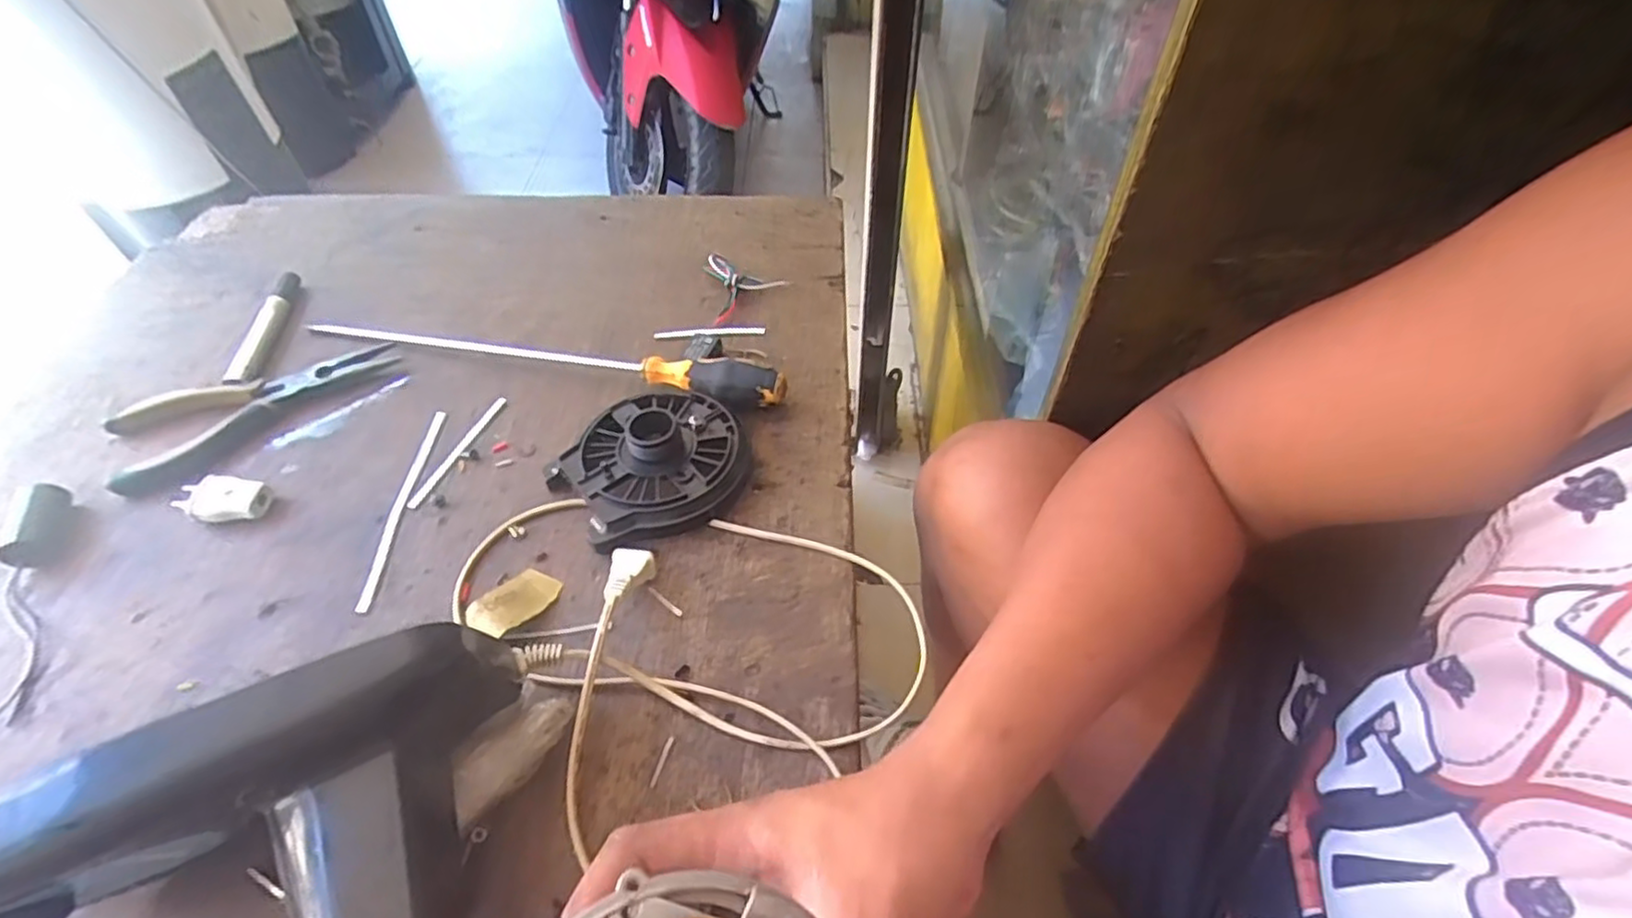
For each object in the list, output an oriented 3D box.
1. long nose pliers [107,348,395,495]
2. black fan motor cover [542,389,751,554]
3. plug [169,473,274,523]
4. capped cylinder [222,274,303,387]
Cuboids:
[{"bbox_3d":[-0.403,-0.040,0.505,0.180,0.014,0.083,-28,56,-21],"label":"long nose pliers"},{"bbox_3d":[-0.108,-0.001,0.461,0.119,0.036,0.109,-29,57,-21],"label":"black fan motor cover"},{"bbox_3d":[-0.384,0.028,0.454,0.054,0.019,0.031,7,51,6],"label":"plug"},{"bbox_3d":[-0.448,-0.107,0.570,0.022,0.019,0.139,-10,52,-8],"label":"capped cylinder"}]

